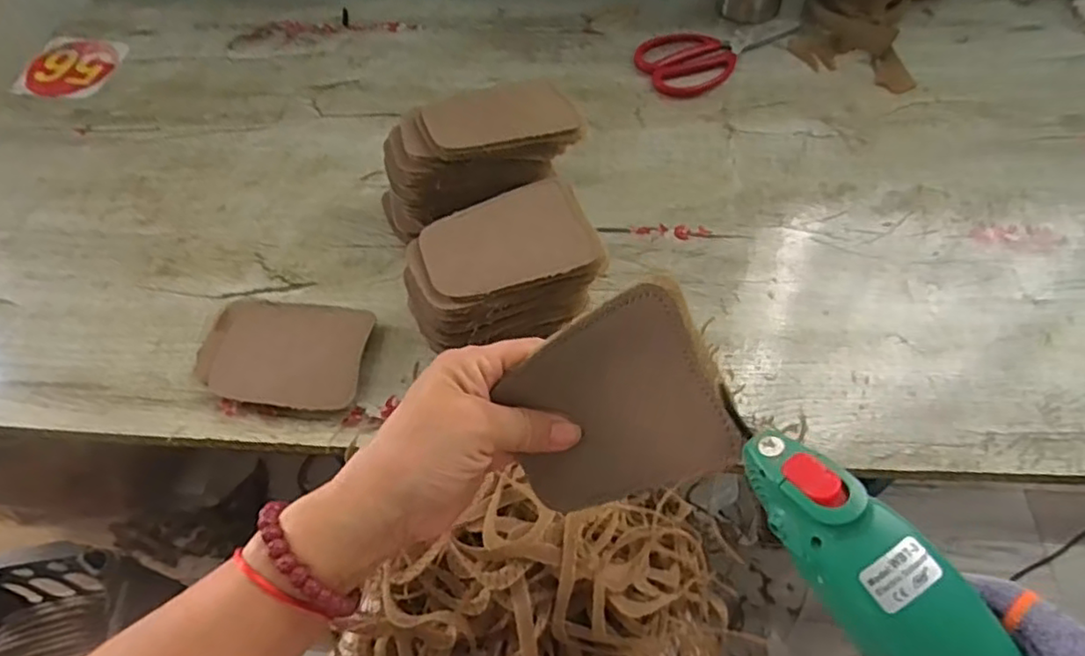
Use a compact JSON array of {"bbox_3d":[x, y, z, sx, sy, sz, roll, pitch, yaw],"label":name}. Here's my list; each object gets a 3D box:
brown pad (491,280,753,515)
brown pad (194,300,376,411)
[{"bbox_3d":[0.031,0.038,0.304,0.087,0.107,0.010,62,30,1],"label":"brown pad"},{"bbox_3d":[-0.199,0.019,0.502,0.131,0.020,0.087,9,57,8],"label":"brown pad"}]

